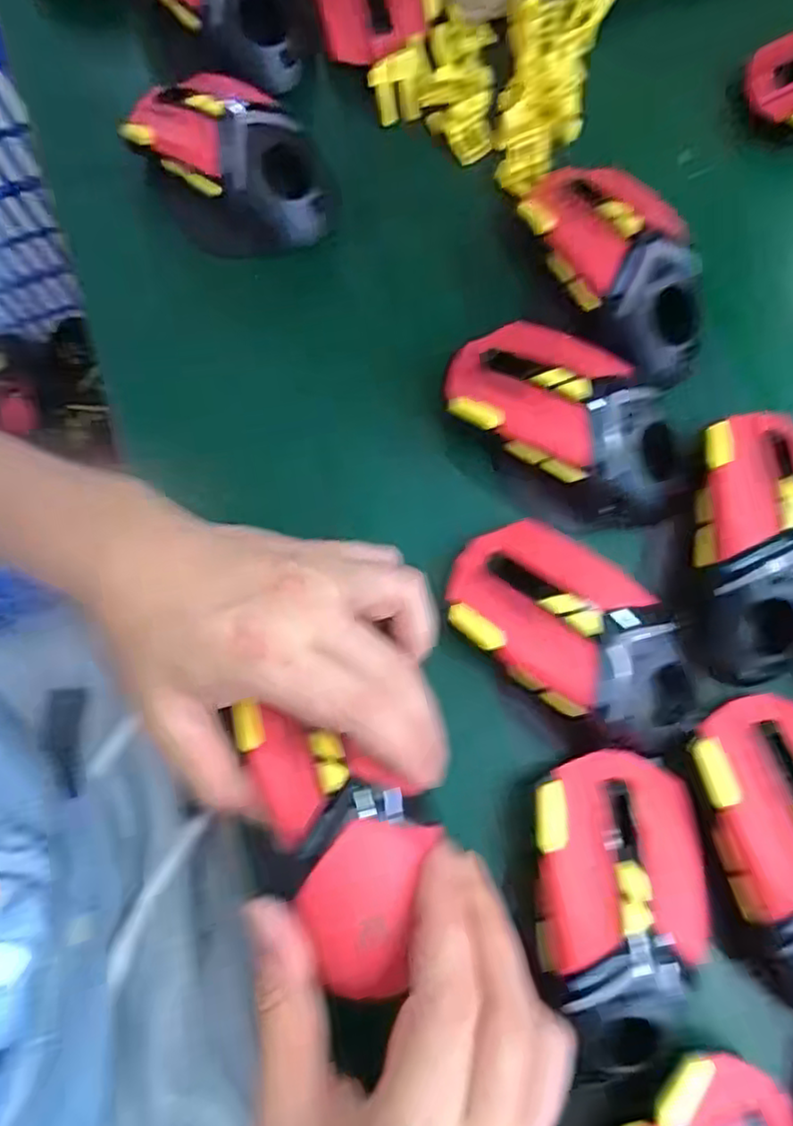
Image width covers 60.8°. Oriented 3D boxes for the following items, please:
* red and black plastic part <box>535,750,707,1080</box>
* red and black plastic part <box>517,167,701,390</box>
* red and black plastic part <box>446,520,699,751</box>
[{"bbox_3d":[0.089,0.134,0.259,0.067,0.032,0.112,1,78,1],"label":"red and black plastic part"},{"bbox_3d":[0.103,-0.138,0.325,0.058,0.044,0.120,-29,79,-6],"label":"red and black plastic part"},{"bbox_3d":[0.078,0.030,0.285,0.115,0.030,0.061,38,81,8],"label":"red and black plastic part"}]

